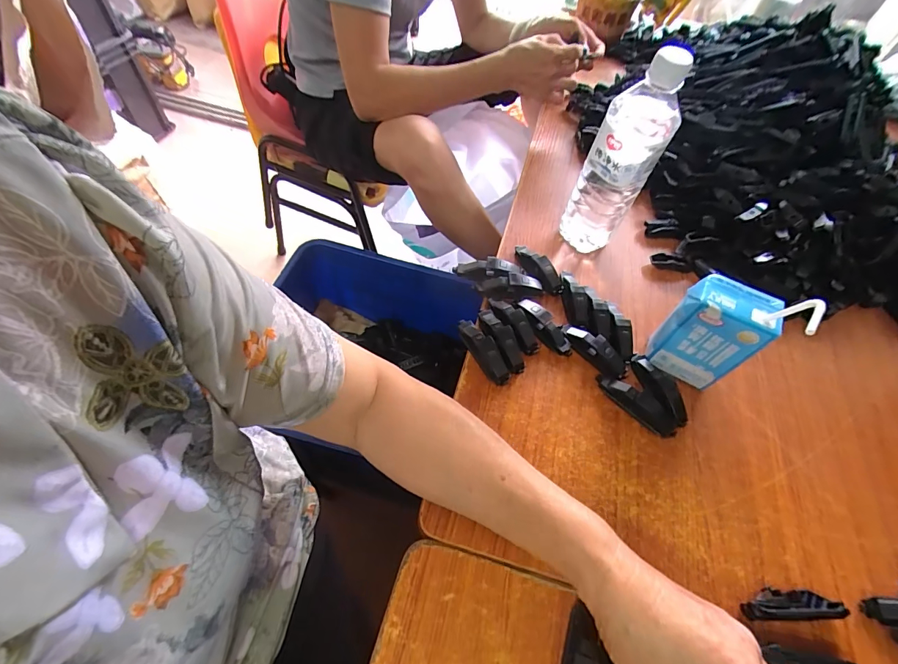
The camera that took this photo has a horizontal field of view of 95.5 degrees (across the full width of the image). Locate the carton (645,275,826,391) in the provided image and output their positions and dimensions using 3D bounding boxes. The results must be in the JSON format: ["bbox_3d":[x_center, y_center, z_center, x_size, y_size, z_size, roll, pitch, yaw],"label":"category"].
[{"bbox_3d":[0.245,-0.002,0.376,0.082,0.137,0.051,41,62,19],"label":"carton"}]

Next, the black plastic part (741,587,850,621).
[{"bbox_3d":[0.256,0.206,0.308,0.080,0.017,0.019,3,57,-4],"label":"black plastic part"}]

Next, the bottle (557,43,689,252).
[{"bbox_3d":[0.182,-0.179,0.449,0.053,0.213,0.063,-24,63,-20],"label":"bottle"}]

